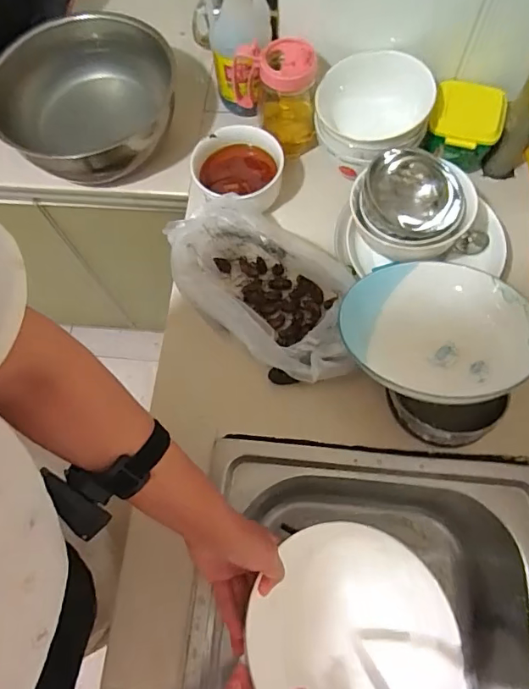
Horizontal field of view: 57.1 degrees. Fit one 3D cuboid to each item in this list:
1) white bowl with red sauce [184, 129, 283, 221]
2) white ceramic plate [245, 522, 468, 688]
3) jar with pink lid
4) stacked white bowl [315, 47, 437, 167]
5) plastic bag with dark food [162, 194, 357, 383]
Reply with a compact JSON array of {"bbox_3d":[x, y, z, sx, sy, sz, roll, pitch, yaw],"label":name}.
[{"bbox_3d":[-0.037,-0.235,0.692,0.125,0.076,0.126,-1,70,2],"label":"white bowl with red sauce"},{"bbox_3d":[0.091,0.299,0.491,0.207,0.061,0.195,-1,70,2],"label":"white ceramic plate"},{"bbox_3d":[0.034,-0.342,0.684,0.073,0.149,0.070,-1,70,2],"label":"jar with pink lid"},{"bbox_3d":[0.141,-0.308,0.656,0.146,0.079,0.137,-1,70,2],"label":"stacked white bowl"},{"bbox_3d":[0.009,-0.069,0.610,0.260,0.097,0.161,38,76,15],"label":"plastic bag with dark food"}]

